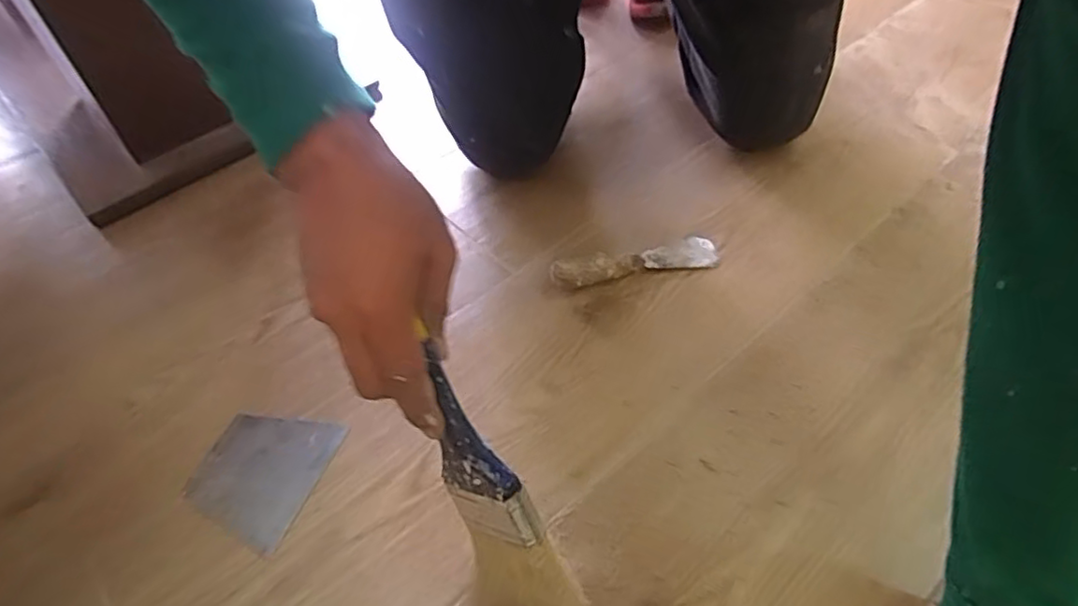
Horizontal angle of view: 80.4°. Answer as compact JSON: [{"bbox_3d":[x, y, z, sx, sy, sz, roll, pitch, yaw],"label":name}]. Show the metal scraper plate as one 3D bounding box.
[{"bbox_3d":[-0.218,0.130,0.494,0.097,0.005,0.100,11,50,16],"label":"metal scraper plate"}]

